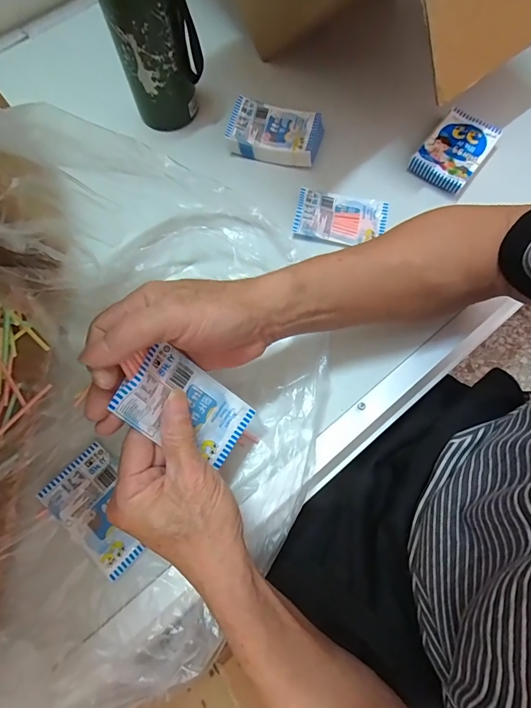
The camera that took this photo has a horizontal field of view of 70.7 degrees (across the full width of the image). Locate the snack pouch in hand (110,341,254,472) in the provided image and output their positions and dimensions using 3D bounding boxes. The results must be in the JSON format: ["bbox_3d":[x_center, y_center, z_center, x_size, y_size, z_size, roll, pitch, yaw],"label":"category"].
[{"bbox_3d":[-0.057,0.041,0.285,0.101,0.011,0.059,38,65,-29],"label":"snack pouch in hand"}]

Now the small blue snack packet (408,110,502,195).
[{"bbox_3d":[0.229,-0.248,0.447,0.067,0.017,0.106,35,77,10],"label":"small blue snack packet"}]

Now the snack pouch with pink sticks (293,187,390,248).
[{"bbox_3d":[0.086,-0.158,0.425,0.101,0.012,0.063,12,74,4],"label":"snack pouch with pink sticks"}]

